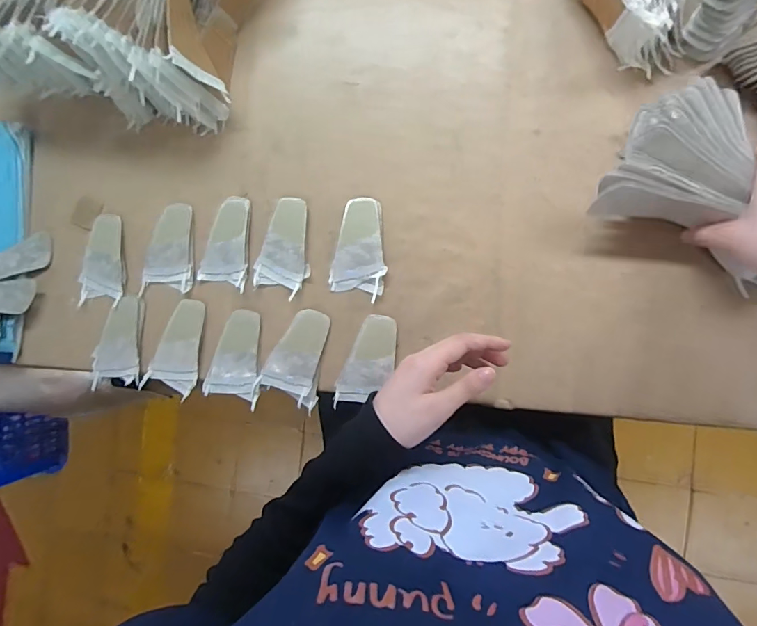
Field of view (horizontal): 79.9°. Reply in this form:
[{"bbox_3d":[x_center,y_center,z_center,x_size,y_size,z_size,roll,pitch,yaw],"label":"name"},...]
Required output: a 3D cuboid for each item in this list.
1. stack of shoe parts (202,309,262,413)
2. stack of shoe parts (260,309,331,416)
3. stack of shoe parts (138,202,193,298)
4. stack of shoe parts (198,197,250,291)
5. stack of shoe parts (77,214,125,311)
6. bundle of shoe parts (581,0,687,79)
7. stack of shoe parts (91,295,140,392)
[{"bbox_3d":[-0.155,0.048,0.504,0.060,0.004,0.101,15,91,10],"label":"stack of shoe parts"},{"bbox_3d":[-0.088,0.047,0.492,0.063,0.010,0.102,19,92,10],"label":"stack of shoe parts"},{"bbox_3d":[-0.245,-0.076,0.526,0.064,0.006,0.102,5,90,10],"label":"stack of shoe parts"},{"bbox_3d":[-0.167,-0.080,0.511,0.057,0.009,0.098,16,92,10],"label":"stack of shoe parts"},{"bbox_3d":[-0.331,-0.064,0.540,0.052,0.009,0.106,-1,89,10],"label":"stack of shoe parts"},{"bbox_3d":[0.242,-0.289,0.423,0.086,0.063,0.117,-12,87,10],"label":"bundle of shoe parts"},{"bbox_3d":[-0.312,0.034,0.534,0.060,0.010,0.104,-2,88,10],"label":"stack of shoe parts"}]

